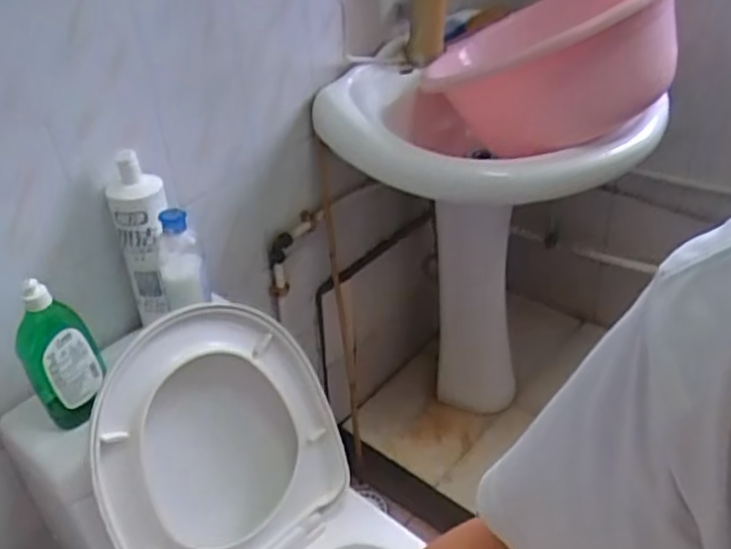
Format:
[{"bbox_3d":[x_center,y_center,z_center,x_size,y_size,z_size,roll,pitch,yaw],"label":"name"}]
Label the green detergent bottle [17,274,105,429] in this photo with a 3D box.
[{"bbox_3d":[-0.379,0.098,0.891,0.085,0.204,0.050,-23,42,-23],"label":"green detergent bottle"}]

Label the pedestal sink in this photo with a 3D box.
[{"bbox_3d":[0.207,-0.001,1.409,0.487,0.800,0.429,-10,38,-7],"label":"pedestal sink"}]

